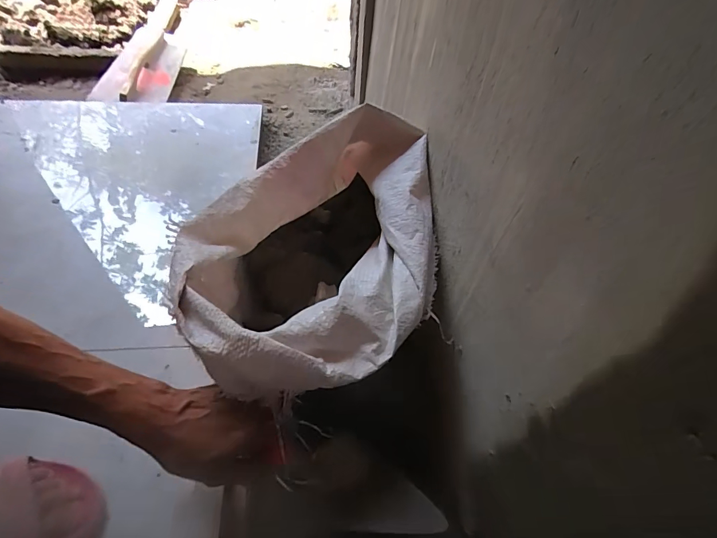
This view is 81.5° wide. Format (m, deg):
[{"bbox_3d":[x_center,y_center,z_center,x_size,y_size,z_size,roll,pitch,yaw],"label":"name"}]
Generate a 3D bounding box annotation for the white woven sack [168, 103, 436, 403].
[{"bbox_3d":[-0.029,-0.011,0.496,0.252,0.186,0.367,36,59,21],"label":"white woven sack"}]

